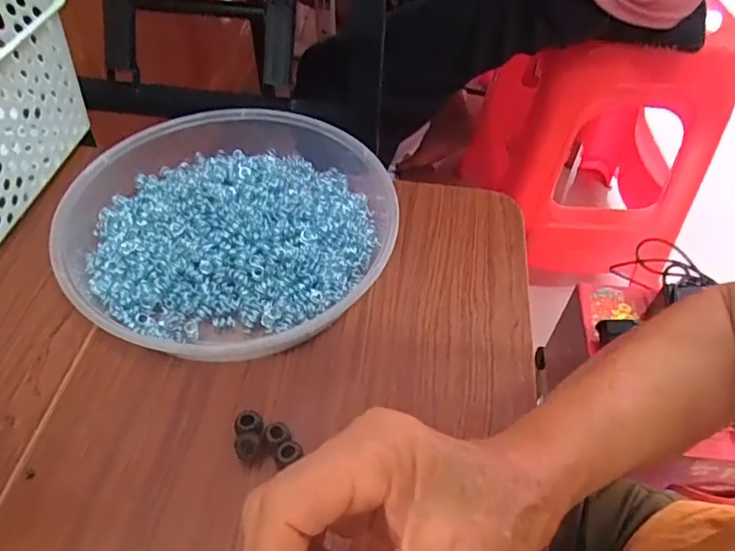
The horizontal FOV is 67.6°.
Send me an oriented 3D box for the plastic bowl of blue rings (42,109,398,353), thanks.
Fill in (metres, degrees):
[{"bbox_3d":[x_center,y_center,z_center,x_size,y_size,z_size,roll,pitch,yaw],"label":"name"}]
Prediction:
[{"bbox_3d":[-0.102,-0.050,0.395,0.220,0.052,0.230,2,50,-2],"label":"plastic bowl of blue rings"}]

